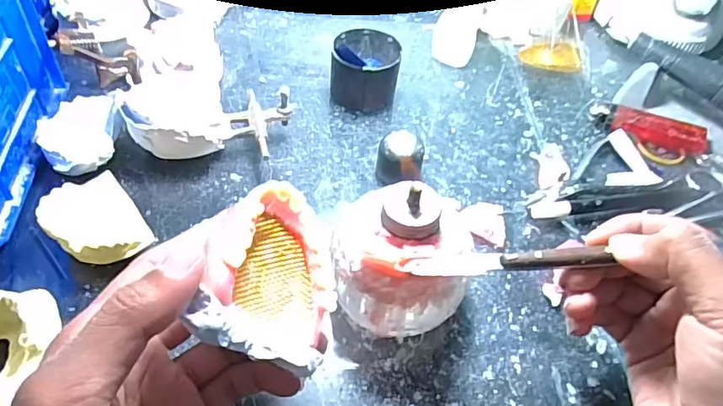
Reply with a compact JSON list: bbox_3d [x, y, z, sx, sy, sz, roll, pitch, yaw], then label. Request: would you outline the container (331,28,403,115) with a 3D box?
[{"bbox_3d":[0.003,-0.101,0.392,0.050,0.044,0.059,9,50,1],"label":"container"}]

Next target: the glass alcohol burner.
[{"bbox_3d":[0.019,0.027,0.266,0.066,0.074,0.062,3,50,-4],"label":"glass alcohol burner"}]

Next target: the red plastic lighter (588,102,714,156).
[{"bbox_3d":[0.222,-0.058,0.397,0.087,0.018,0.025,22,51,11],"label":"red plastic lighter"}]

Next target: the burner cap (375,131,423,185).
[{"bbox_3d":[0.026,-0.029,0.342,0.030,0.031,0.024,10,50,2],"label":"burner cap"}]

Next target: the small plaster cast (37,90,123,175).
[{"bbox_3d":[-0.176,-0.041,0.329,0.044,0.022,0.059,3,50,-4],"label":"small plaster cast"}]

